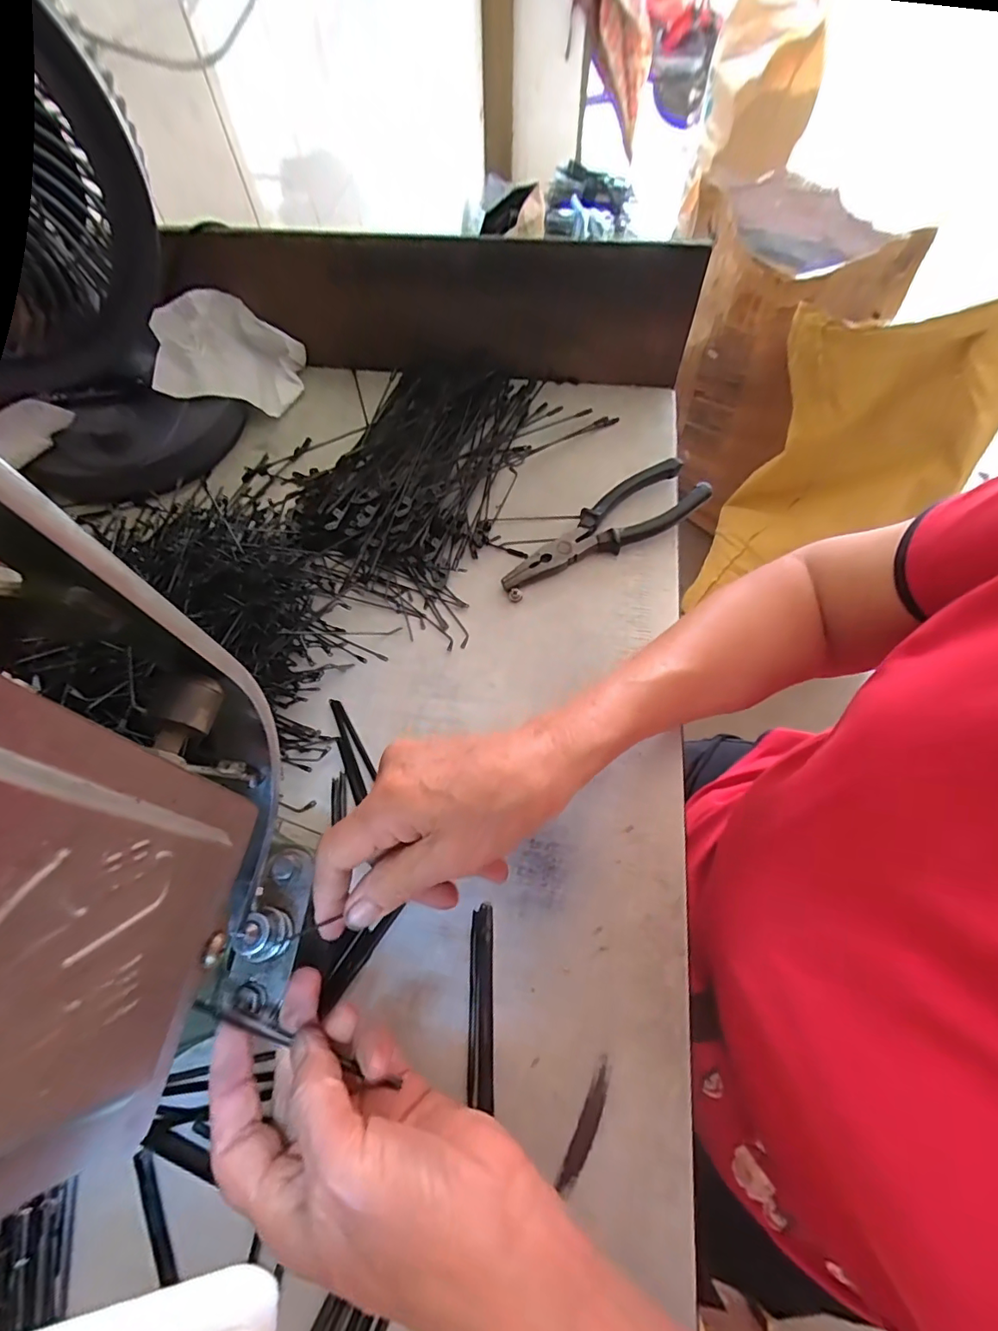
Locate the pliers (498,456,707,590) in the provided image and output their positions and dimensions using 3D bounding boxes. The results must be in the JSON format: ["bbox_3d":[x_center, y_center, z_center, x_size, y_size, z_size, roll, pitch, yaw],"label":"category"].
[{"bbox_3d":[0.081,-0.108,0.405,0.176,0.021,0.052,-27,65,-12],"label":"pliers"}]

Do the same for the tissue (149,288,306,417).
[{"bbox_3d":[-0.236,-0.280,0.462,0.117,0.034,0.105,2,68,-29],"label":"tissue"}]

